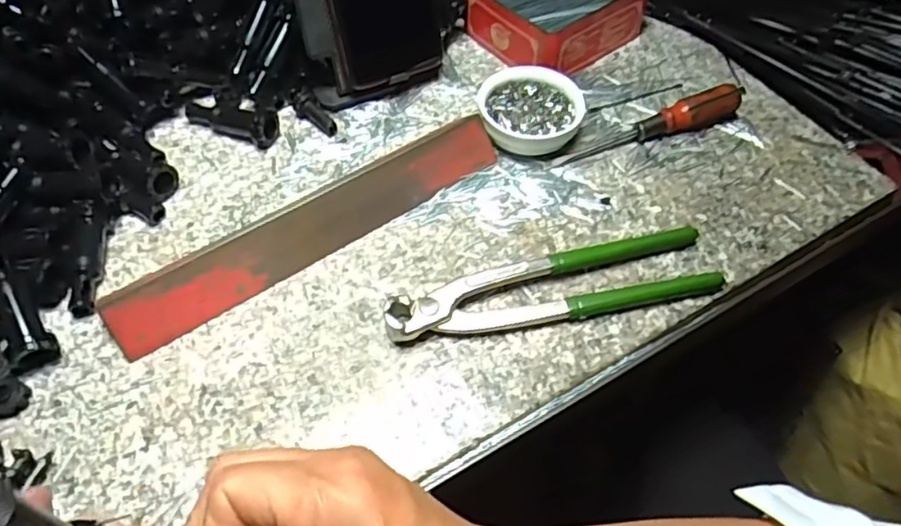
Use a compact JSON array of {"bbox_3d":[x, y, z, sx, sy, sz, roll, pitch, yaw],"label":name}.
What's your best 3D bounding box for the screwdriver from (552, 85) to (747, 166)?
[{"bbox_3d":[0.144,-0.101,0.452,0.152,0.024,0.020,-15,57,-11],"label":"screwdriver"}]

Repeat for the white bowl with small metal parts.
[{"bbox_3d":[0.055,-0.106,0.451,0.071,0.025,0.064,1,55,0],"label":"white bowl with small metal parts"}]

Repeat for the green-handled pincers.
[{"bbox_3d":[0.061,0.013,0.378,0.199,0.020,0.043,-11,56,-9],"label":"green-handled pincers"}]

